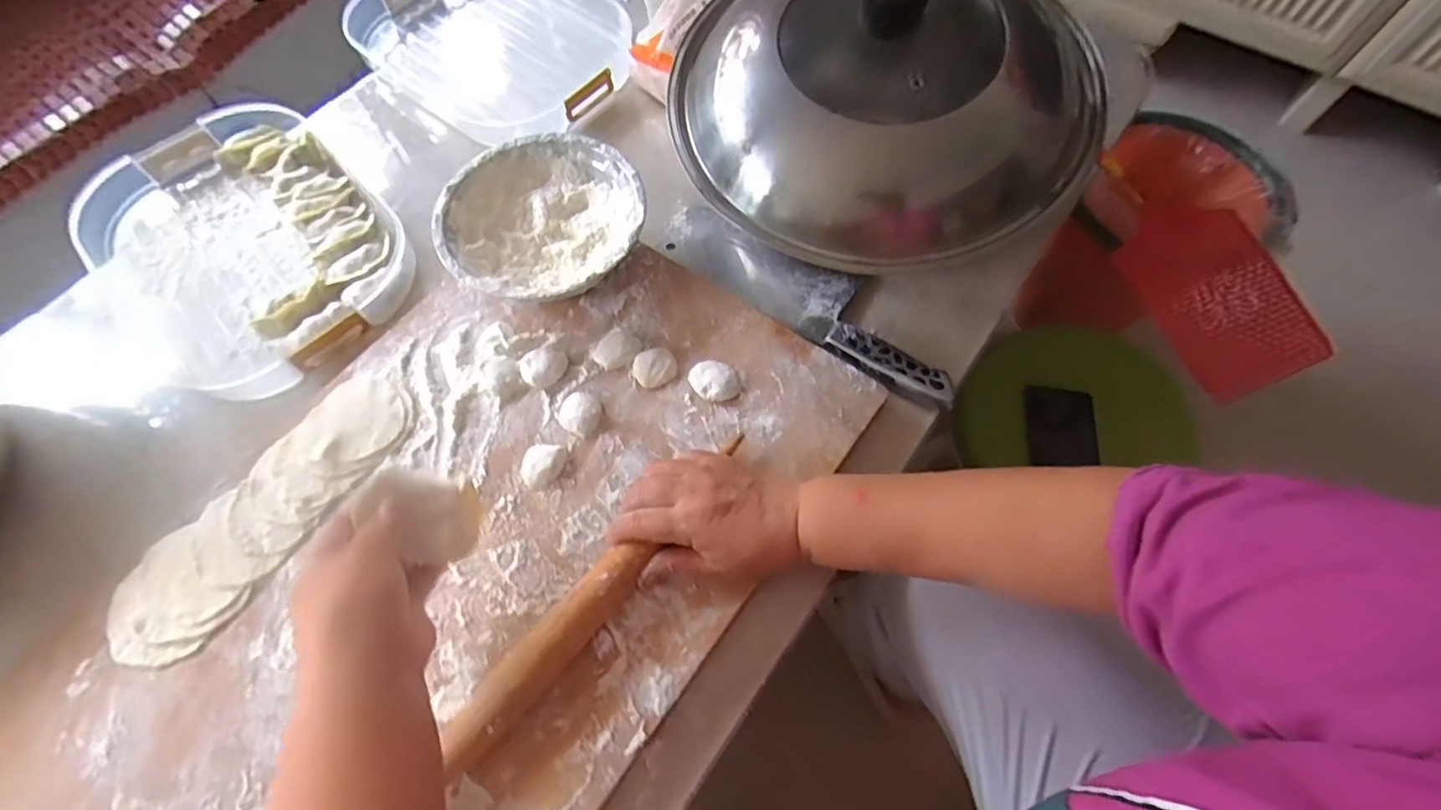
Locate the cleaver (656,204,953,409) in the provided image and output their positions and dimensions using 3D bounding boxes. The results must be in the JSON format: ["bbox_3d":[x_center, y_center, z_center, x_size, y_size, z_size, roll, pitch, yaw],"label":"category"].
[{"bbox_3d":[0.074,-0.099,0.520,0.285,0.022,0.080,33,71,15],"label":"cleaver"}]

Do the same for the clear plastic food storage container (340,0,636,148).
[{"bbox_3d":[-0.242,-0.404,0.671,0.316,0.052,0.237,32,70,15],"label":"clear plastic food storage container"}]

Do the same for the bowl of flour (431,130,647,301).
[{"bbox_3d":[-0.143,-0.144,0.507,0.161,0.053,0.160,-1,66,1],"label":"bowl of flour"}]

